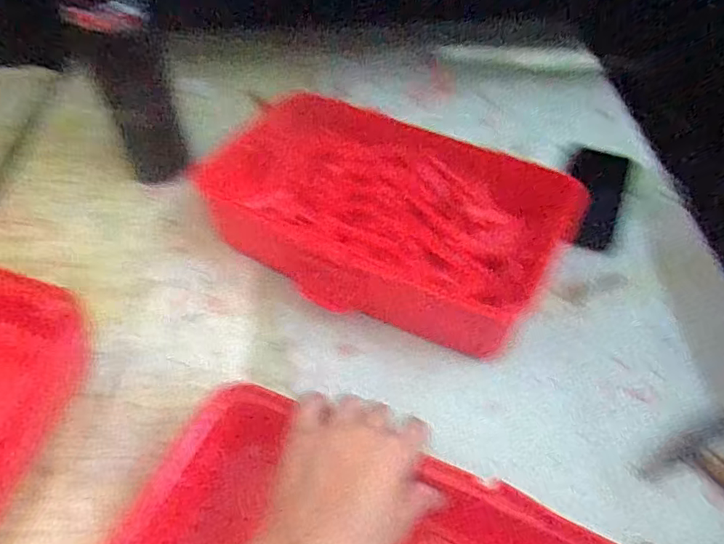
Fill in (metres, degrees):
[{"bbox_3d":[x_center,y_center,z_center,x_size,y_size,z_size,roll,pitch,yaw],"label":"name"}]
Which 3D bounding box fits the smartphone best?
[{"bbox_3d":[0.272,-0.094,0.650,0.063,0.010,0.169,19,52,16],"label":"smartphone"}]

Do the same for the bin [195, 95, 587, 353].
[{"bbox_3d":[0.015,-0.059,0.579,0.367,0.081,0.223,22,52,18],"label":"bin"}]

